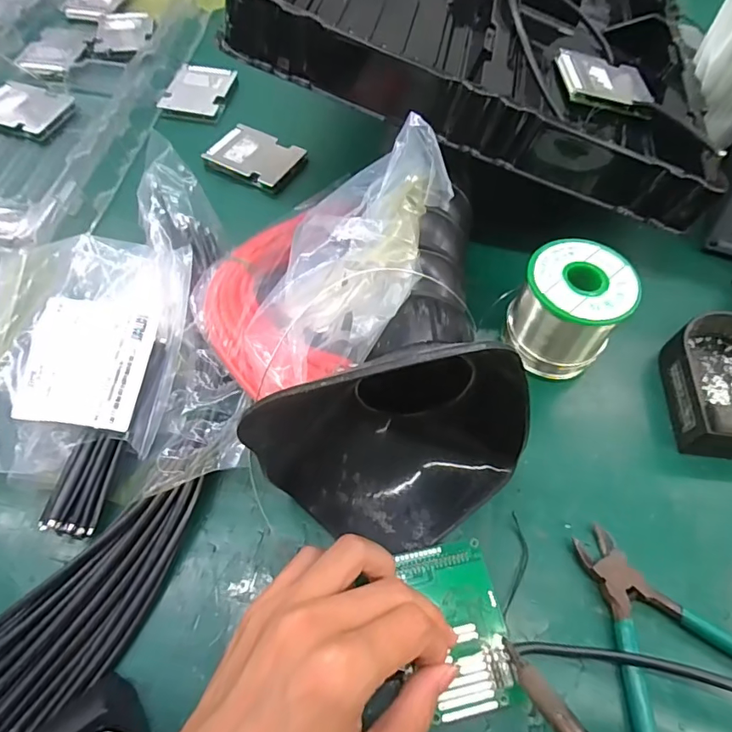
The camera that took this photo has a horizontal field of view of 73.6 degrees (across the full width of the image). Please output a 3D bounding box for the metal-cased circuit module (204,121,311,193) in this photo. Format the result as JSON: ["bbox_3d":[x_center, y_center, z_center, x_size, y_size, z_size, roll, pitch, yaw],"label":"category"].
[{"bbox_3d":[-0.100,-0.195,0.453,0.075,0.012,0.060,25,62,11],"label":"metal-cased circuit module"}]

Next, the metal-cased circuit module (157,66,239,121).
[{"bbox_3d":[-0.172,-0.285,0.503,0.054,0.010,0.086,11,60,3],"label":"metal-cased circuit module"}]

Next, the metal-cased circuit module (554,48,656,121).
[{"bbox_3d":[0.202,-0.237,0.410,0.082,0.008,0.061,3,67,-14],"label":"metal-cased circuit module"}]

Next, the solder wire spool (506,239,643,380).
[{"bbox_3d":[0.137,-0.037,0.339,0.067,0.075,0.063,1,60,-2],"label":"solder wire spool"}]

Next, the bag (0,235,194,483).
[{"bbox_3d":[-0.195,-0.011,0.314,0.143,0.034,0.159,2,60,-2],"label":"bag"}]

